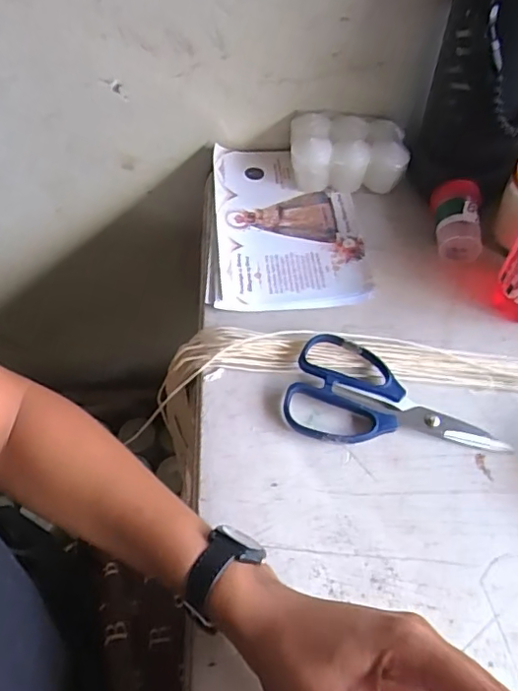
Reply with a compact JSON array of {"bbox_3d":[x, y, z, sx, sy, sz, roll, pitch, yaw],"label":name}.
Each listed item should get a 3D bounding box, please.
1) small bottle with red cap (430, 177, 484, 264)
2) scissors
[{"bbox_3d":[0.182,-0.116,0.509,0.044,0.040,0.068,8,55,5],"label":"small bottle with red cap"},{"bbox_3d":[0.104,0.042,0.420,0.160,0.015,0.082,11,56,8],"label":"scissors"}]

